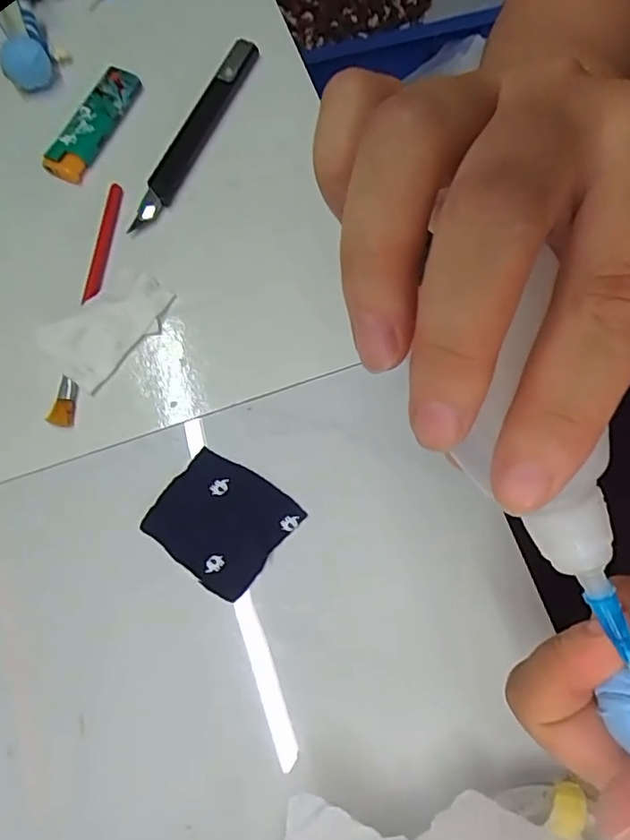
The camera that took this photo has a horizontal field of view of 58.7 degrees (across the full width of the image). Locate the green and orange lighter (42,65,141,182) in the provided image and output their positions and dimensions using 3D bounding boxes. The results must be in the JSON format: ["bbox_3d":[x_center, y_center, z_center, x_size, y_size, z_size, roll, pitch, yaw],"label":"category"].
[{"bbox_3d":[-0.131,-0.175,0.331,0.022,0.013,0.076,26,76,9],"label":"green and orange lighter"}]

